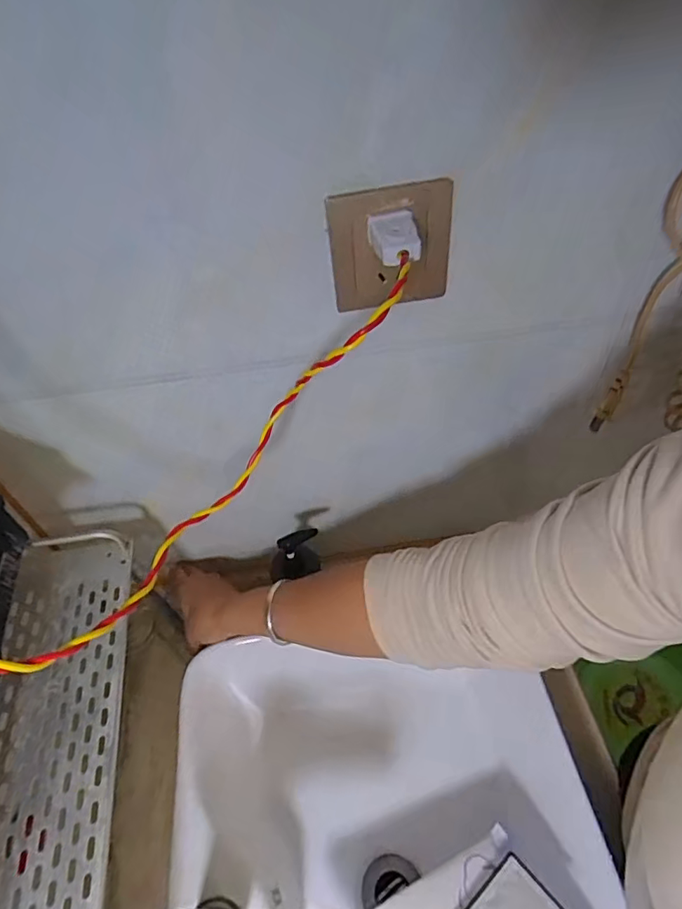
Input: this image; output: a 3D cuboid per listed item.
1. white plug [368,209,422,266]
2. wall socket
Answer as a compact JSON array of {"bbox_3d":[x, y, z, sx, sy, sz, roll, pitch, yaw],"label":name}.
[{"bbox_3d":[0.035,-0.143,0.348,0.030,0.017,0.041,-3,50,-1],"label":"white plug"},{"bbox_3d":[0.035,-0.148,0.381,0.085,0.091,0.006,-4,50,-1],"label":"wall socket"}]

